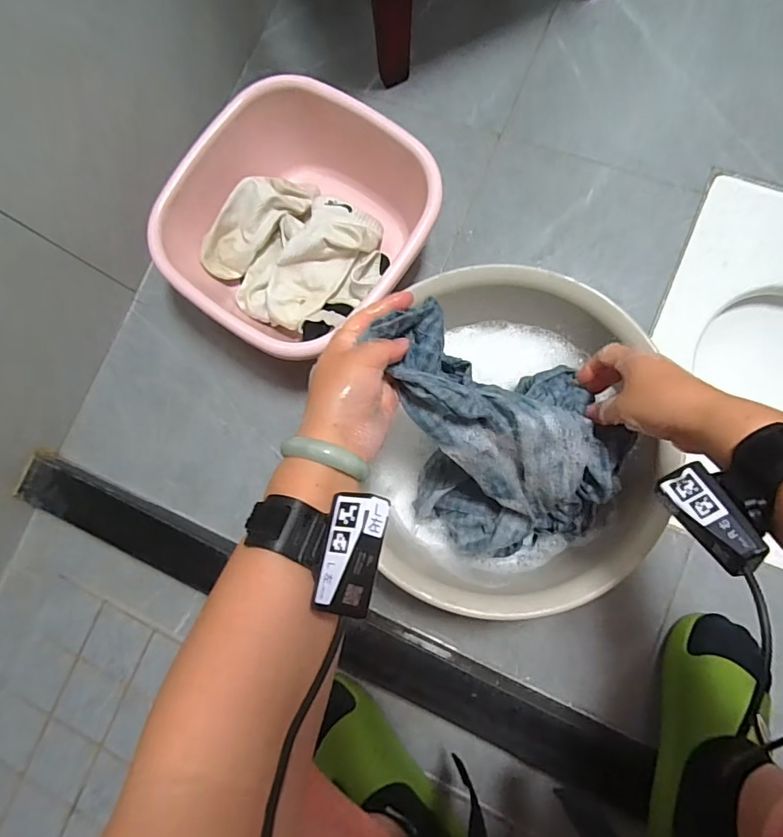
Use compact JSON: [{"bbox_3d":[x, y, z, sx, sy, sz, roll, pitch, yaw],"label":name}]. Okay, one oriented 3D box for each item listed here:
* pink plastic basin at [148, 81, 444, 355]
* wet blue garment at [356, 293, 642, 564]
[{"bbox_3d":[-0.109,-0.230,0.606,0.294,0.119,0.288,35,88,9],"label":"pink plastic basin"},{"bbox_3d":[0.105,0.021,0.456,0.185,0.194,0.227,-20,81,3],"label":"wet blue garment"}]

